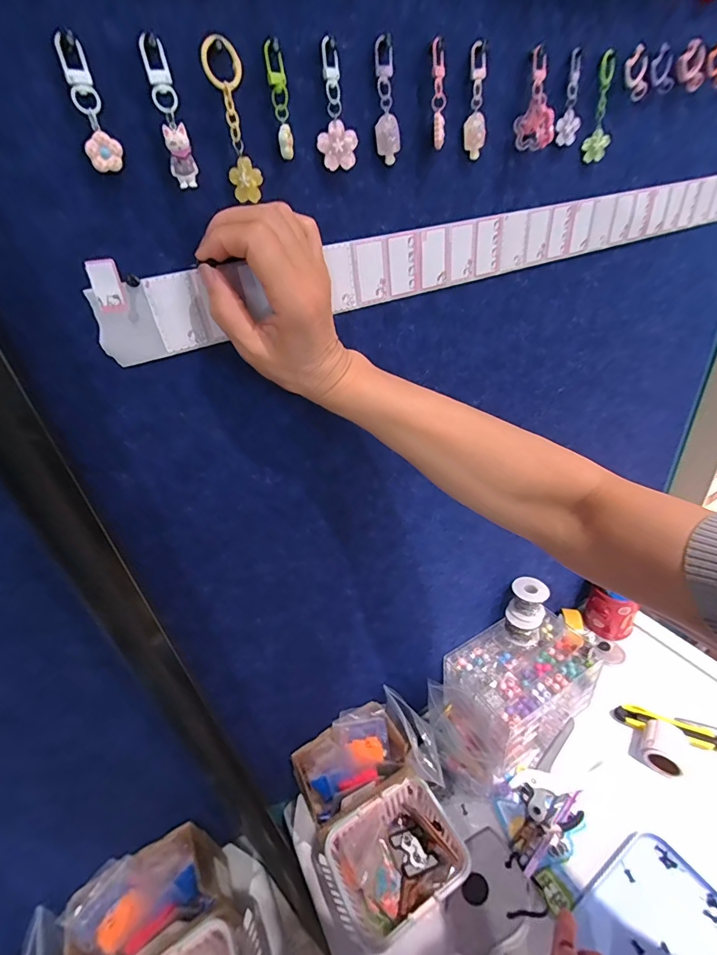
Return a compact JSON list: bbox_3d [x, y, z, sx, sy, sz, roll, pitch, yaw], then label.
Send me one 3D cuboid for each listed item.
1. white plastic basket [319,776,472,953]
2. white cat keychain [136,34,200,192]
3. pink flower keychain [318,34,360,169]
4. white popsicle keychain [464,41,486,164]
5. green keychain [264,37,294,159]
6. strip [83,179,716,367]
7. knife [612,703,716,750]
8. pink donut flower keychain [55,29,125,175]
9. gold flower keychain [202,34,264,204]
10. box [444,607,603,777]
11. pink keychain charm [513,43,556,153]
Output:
[{"bbox_3d":[0.047,0.508,0.551,0.173,0.085,0.128,-21,34,-21],"label":"white plastic basket"},{"bbox_3d":[-0.109,-0.209,0.243,0.014,0.066,0.006,-17,33,-15],"label":"white cat keychain"},{"bbox_3d":[-0.016,-0.252,0.286,0.026,0.065,0.006,-12,32,-8],"label":"pink flower keychain"},{"bbox_3d":[0.092,-0.295,0.330,0.016,0.067,0.015,2,33,14],"label":"white popsicle keychain"},{"bbox_3d":[-0.049,-0.240,0.269,0.011,0.054,0.010,-9,32,-3],"label":"green keychain"},{"bbox_3d":[0.165,-0.236,0.412,0.826,0.060,0.016,-21,34,-19],"label":"strip"},{"bbox_3d":[0.511,0.408,0.690,0.155,0.032,0.047,6,34,21],"label":"knife"},{"bbox_3d":[-0.147,-0.202,0.229,0.018,0.056,0.006,-27,37,-28],"label":"pink donut flower keychain"},{"bbox_3d":[-0.076,-0.219,0.260,0.020,0.076,0.011,-7,32,0],"label":"gold flower keychain"},{"bbox_3d":[0.277,0.351,0.712,0.218,0.140,0.152,-21,35,-21],"label":"box"},{"bbox_3d":[0.148,-0.312,0.347,0.028,0.063,0.019,-7,32,1],"label":"pink keychain charm"}]

